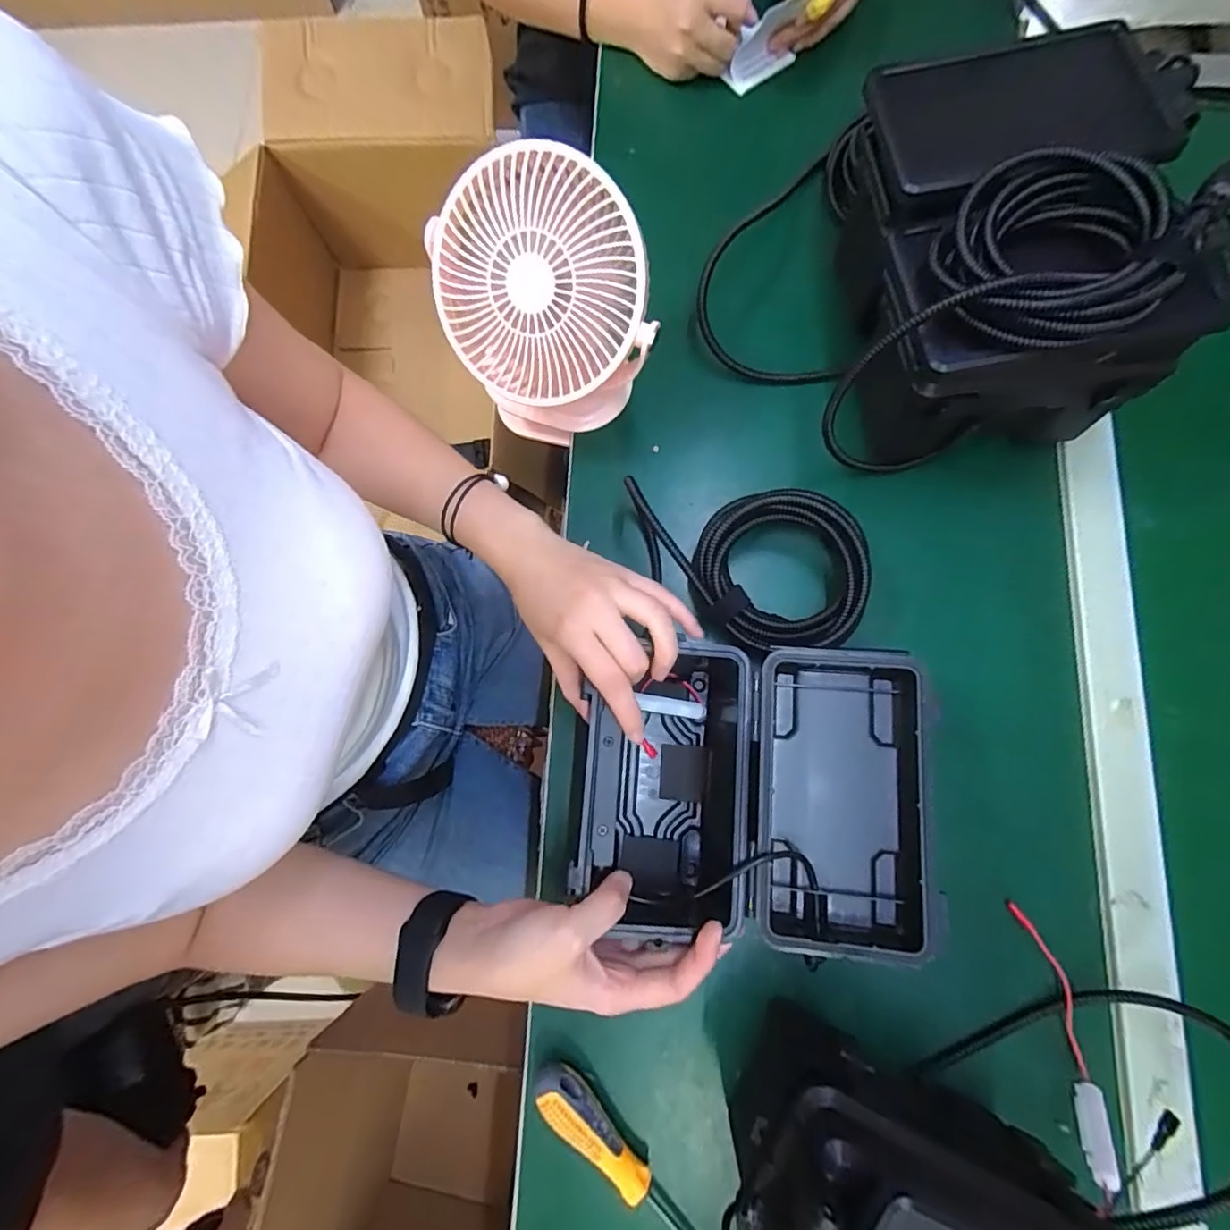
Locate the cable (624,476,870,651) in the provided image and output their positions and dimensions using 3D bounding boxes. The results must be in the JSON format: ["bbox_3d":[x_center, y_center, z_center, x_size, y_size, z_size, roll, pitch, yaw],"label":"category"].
[{"bbox_3d":[0.094,-0.036,0.405,0.166,0.024,0.113,3,89,3],"label":"cable"}]

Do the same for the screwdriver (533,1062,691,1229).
[{"bbox_3d":[0.019,0.375,0.360,0.028,0.027,0.195,-43,81,-7],"label":"screwdriver"}]

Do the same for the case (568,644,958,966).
[{"bbox_3d":[0.086,0.115,0.375,0.207,0.082,0.170,5,79,2],"label":"case"}]

